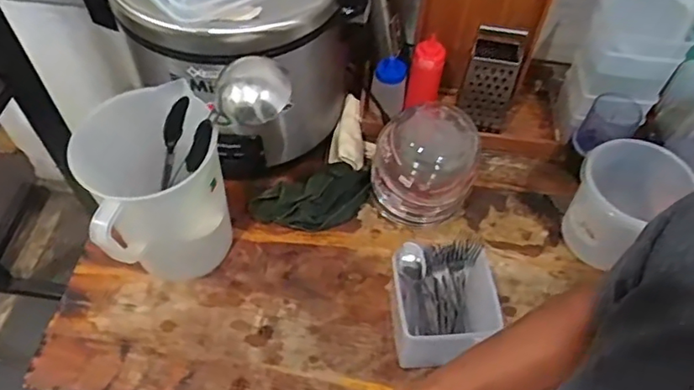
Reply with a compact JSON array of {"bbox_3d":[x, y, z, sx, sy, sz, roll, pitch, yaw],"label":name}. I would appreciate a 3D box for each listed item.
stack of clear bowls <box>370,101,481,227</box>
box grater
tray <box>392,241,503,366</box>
[{"bbox_3d":[0.133,-0.045,0.988,0.174,0.182,0.142,8,55,3],"label":"stack of clear bowls"},{"bbox_3d":[0.268,-0.220,1.069,0.111,0.214,0.111,14,56,8],"label":"box grater"},{"bbox_3d":[0.134,0.171,0.848,0.131,0.155,0.143,-2,55,-3],"label":"tray"}]

